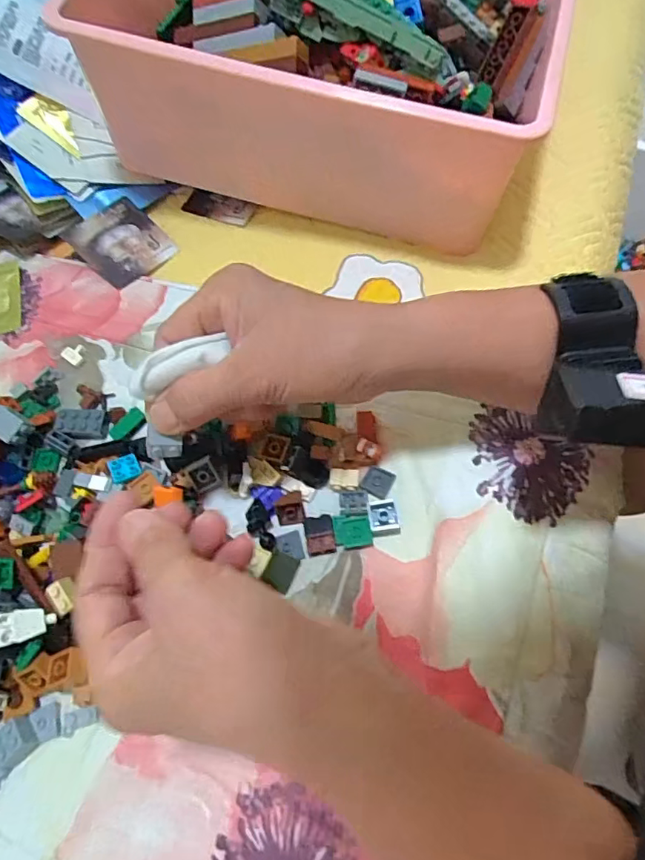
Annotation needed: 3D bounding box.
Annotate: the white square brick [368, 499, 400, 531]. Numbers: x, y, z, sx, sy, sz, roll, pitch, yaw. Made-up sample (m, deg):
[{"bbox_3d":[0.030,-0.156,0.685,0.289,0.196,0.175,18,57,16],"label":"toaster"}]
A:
[{"bbox_3d":[0.033,0.046,0.295,0.015,0.004,0.017,-5,63,0],"label":"white square brick"}]

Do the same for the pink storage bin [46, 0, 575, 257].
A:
[{"bbox_3d":[0.013,-0.278,0.396,0.296,0.129,0.236,15,65,10],"label":"pink storage bin"}]

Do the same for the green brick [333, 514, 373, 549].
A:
[{"bbox_3d":[0.016,0.055,0.293,0.020,0.004,0.018,-7,63,-1],"label":"green brick"}]

